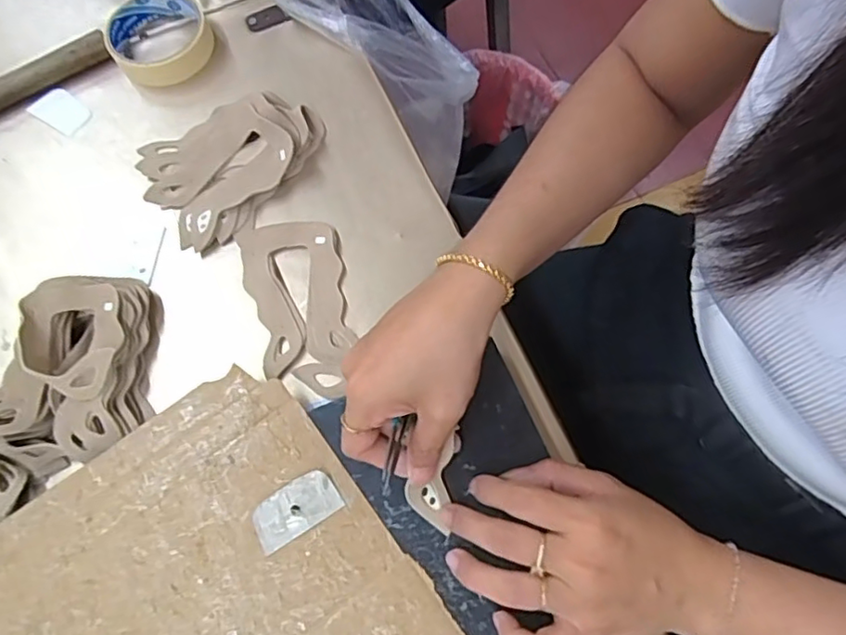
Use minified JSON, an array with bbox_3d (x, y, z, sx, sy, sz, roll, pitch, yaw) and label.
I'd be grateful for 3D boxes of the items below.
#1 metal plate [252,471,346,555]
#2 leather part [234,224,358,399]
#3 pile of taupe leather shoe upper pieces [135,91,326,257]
[{"bbox_3d":[-0.077,0.114,0.363,0.052,0.004,0.030,-31,70,-11],"label":"metal plate"},{"bbox_3d":[-0.091,-0.010,0.439,0.071,0.006,0.137,-13,68,-4],"label":"leather part"},{"bbox_3d":[-0.150,-0.131,0.477,0.139,0.031,0.113,-33,71,-12],"label":"pile of taupe leather shoe upper pieces"}]

